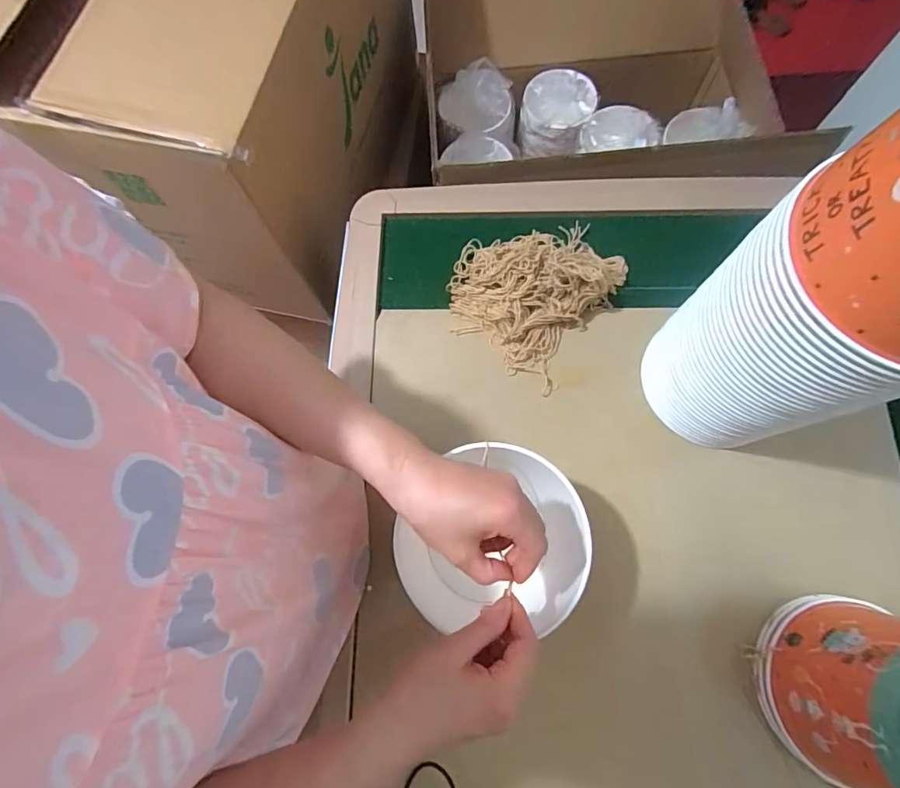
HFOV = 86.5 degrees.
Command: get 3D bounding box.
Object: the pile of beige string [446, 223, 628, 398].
[{"bbox_3d":[0.103,-0.147,0.583,0.192,0.067,0.210,37,79,11],"label":"pile of beige string"}]

